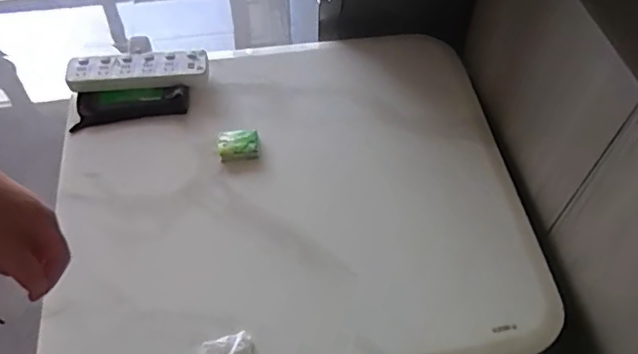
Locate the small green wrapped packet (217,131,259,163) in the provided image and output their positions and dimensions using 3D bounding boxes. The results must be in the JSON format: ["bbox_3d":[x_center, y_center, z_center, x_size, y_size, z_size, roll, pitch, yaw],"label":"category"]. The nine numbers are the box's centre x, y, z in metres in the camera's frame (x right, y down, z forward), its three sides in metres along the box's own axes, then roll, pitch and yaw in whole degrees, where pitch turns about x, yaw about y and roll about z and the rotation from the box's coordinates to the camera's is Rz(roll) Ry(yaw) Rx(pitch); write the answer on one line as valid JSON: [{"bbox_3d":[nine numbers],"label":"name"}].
[{"bbox_3d":[-0.145,-0.057,1.016,0.075,0.024,0.059,-3,57,0],"label":"small green wrapped packet"}]

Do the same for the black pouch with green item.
[{"bbox_3d":[-0.354,-0.138,1.074,0.209,0.023,0.074,-11,57,-5],"label":"black pouch with green item"}]

